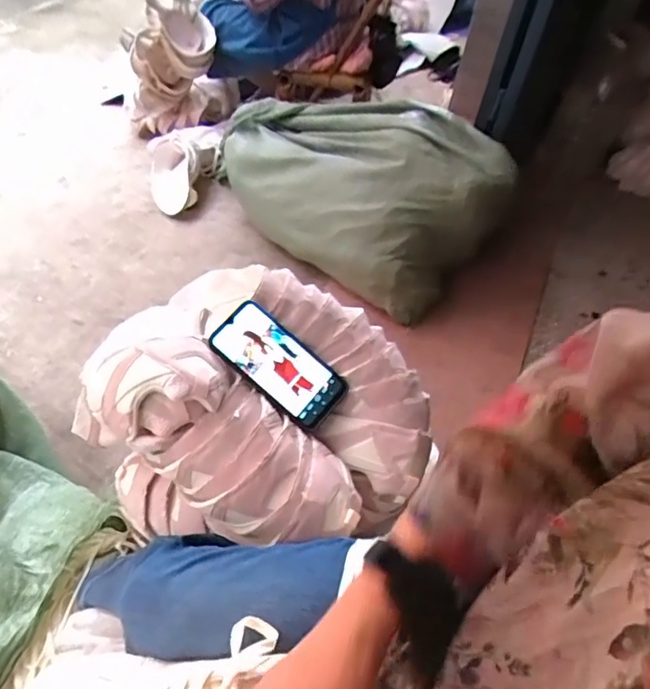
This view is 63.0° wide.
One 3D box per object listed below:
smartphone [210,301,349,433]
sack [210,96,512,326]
[{"bbox_3d":[-0.054,0.024,0.635,0.165,0.011,0.079,39,73,0],"label":"smartphone"},{"bbox_3d":[0.074,-0.420,1.313,0.678,0.291,0.412,39,56,23],"label":"sack"}]

